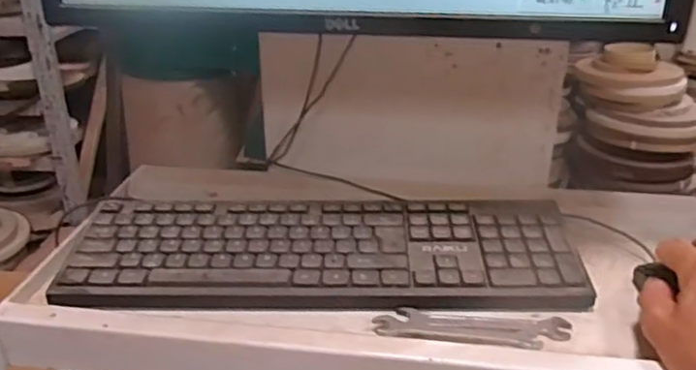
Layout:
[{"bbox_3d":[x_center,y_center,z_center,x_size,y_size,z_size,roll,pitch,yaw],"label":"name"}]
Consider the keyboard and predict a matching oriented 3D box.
[{"bbox_3d":[-0.024,0.057,0.539,0.433,0.036,0.131,1,25,1],"label":"keyboard"}]

